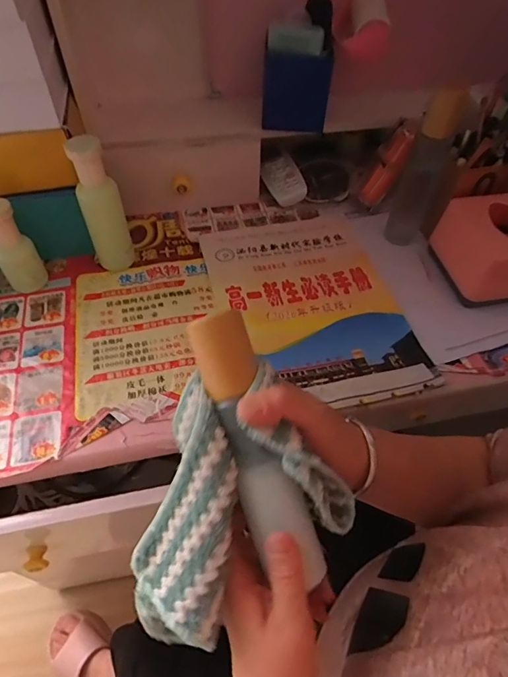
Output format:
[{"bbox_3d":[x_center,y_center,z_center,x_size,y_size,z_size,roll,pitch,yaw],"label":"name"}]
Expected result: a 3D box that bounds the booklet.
[{"bbox_3d":[0.061,-0.055,0.517,0.203,0.008,0.302,-10,54,-9],"label":"booklet"}]

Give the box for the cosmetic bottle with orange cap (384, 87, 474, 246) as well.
[{"bbox_3d":[0.201,-0.198,0.505,0.051,0.182,0.048,22,56,15],"label":"cosmetic bottle with orange cap"}]

